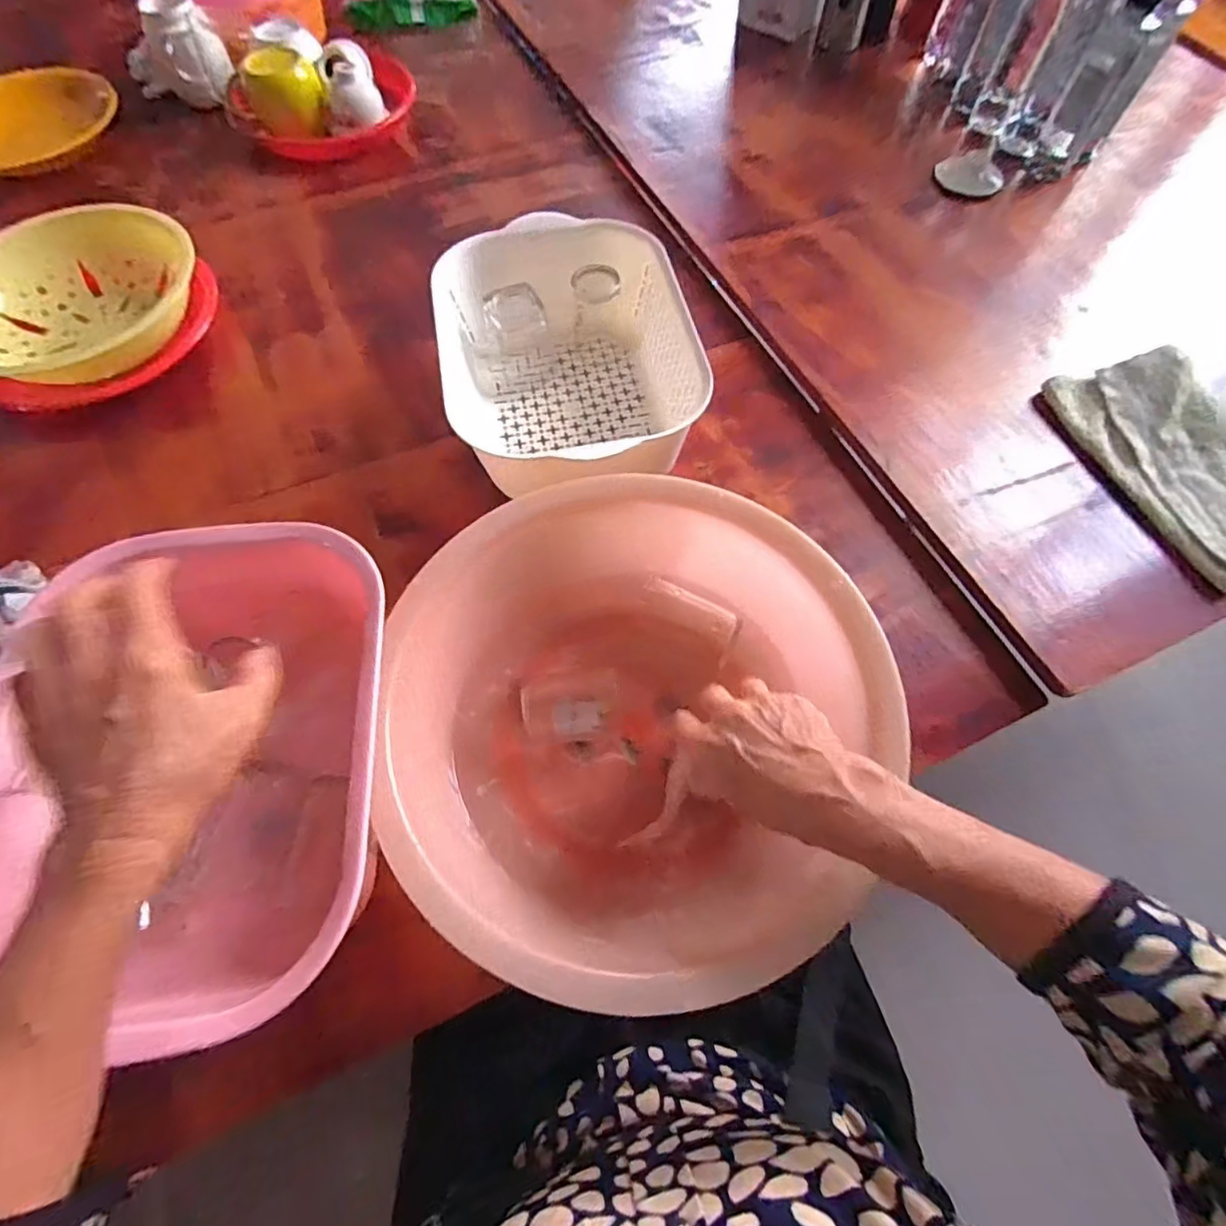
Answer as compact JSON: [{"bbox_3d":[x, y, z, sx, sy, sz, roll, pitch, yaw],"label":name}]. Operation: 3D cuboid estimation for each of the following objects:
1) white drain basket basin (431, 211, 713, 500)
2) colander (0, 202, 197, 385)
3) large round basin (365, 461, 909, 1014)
[{"bbox_3d":[-0.041,-0.235,0.556,0.221,0.097,0.280,-11,64,-4],"label":"white drain basket basin"},{"bbox_3d":[-0.581,-0.336,0.632,0.196,0.073,0.253,34,69,17],"label":"colander"},{"bbox_3d":[0.005,0.075,0.410,0.307,0.114,0.303,-1,64,1],"label":"large round basin"}]

